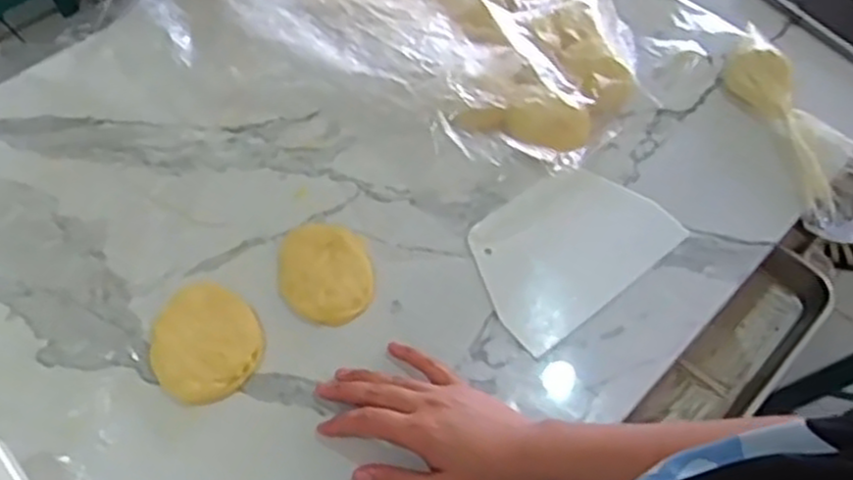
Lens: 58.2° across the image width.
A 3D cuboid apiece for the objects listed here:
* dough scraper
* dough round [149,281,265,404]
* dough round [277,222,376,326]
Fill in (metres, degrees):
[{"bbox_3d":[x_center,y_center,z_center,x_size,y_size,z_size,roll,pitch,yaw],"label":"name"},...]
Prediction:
[{"bbox_3d":[0.121,0.003,0.652,0.182,0.010,0.116,-34,72,-22],"label":"dough scraper"},{"bbox_3d":[-0.166,0.075,0.577,0.078,0.018,0.091,-15,60,-14],"label":"dough round"},{"bbox_3d":[-0.080,0.025,0.614,0.073,0.015,0.085,2,57,-3],"label":"dough round"}]

